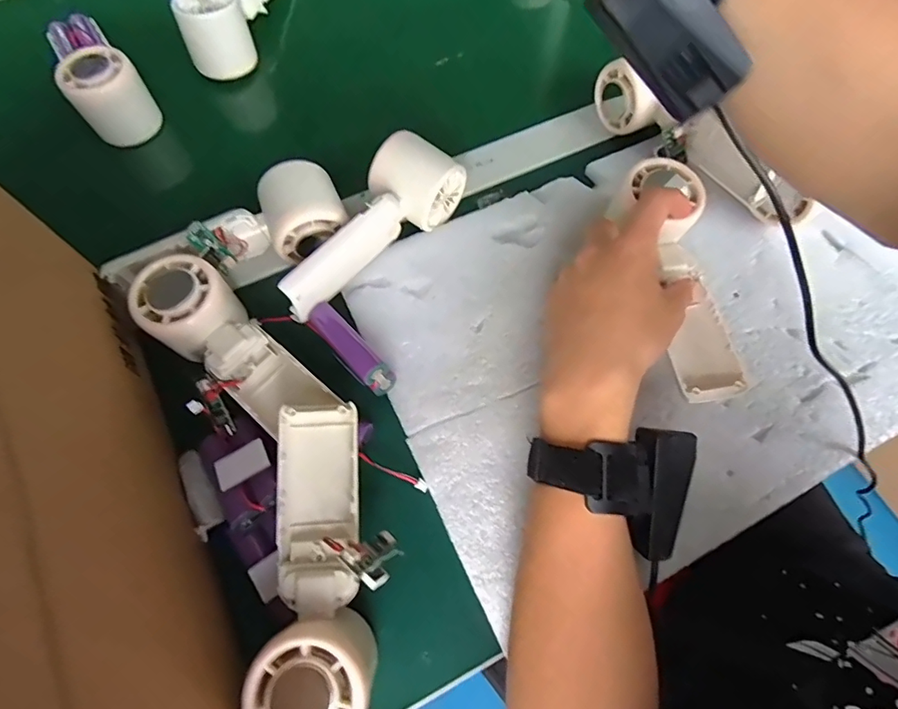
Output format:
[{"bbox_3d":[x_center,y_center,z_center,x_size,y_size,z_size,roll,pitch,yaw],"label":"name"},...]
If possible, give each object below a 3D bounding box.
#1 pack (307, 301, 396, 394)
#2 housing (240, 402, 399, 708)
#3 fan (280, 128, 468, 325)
[{"bbox_3d":[-0.065,-0.004,0.323,0.023,0.023,0.070,-41,74,-15],"label":"pack"},{"bbox_3d":[-0.064,0.111,0.261,0.059,0.044,0.162,0,68,0],"label":"housing"},{"bbox_3d":[-0.058,-0.091,0.345,0.055,0.043,0.162,37,73,13],"label":"fan"}]

